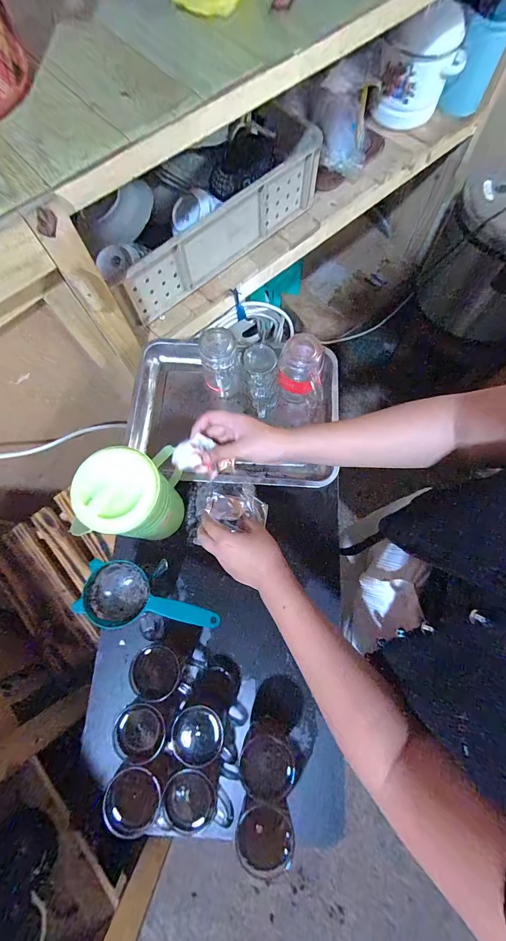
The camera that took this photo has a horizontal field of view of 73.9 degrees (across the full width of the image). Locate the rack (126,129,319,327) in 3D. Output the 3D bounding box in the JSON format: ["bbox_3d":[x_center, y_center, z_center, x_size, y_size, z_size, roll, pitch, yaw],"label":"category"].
[{"bbox_3d":[-0.047,-0.522,0.736,0.542,0.127,0.049,-43,79,-11],"label":"rack"}]

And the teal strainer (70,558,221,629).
[{"bbox_3d":[-0.144,0.184,0.458,0.190,0.041,0.077,20,76,5],"label":"teal strainer"}]

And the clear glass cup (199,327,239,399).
[{"bbox_3d":[-0.060,-0.194,0.622,0.060,0.122,0.070,-14,75,-4],"label":"clear glass cup"}]

